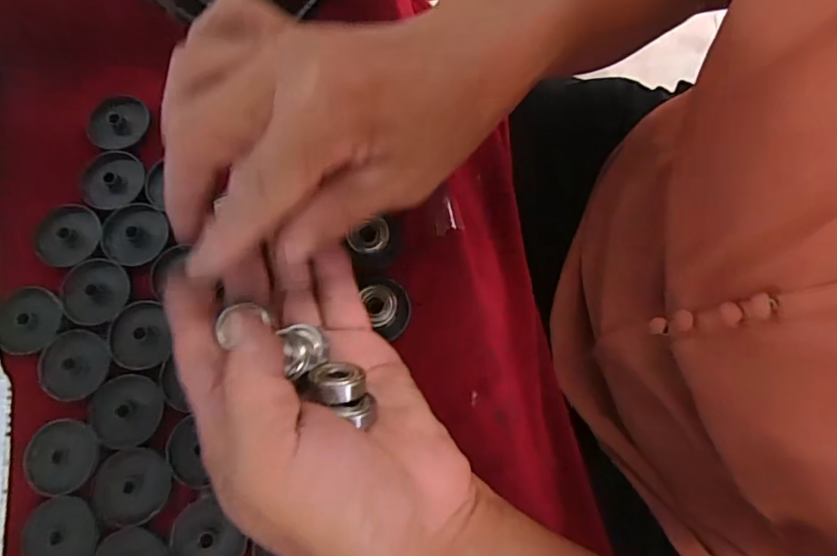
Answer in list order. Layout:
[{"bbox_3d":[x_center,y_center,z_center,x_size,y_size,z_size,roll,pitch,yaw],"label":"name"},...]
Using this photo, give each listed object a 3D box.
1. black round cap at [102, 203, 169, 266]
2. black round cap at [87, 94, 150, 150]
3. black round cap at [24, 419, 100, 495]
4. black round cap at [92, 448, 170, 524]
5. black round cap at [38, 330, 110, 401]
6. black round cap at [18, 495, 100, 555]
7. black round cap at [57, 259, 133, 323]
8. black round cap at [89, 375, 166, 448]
[{"bbox_3d":[-0.146,-0.023,0.260,0.030,0.008,0.033,0,75,-1],"label":"black round cap"},{"bbox_3d":[-0.162,-0.084,0.275,0.028,0.004,0.033,43,79,10],"label":"black round cap"},{"bbox_3d":[-0.164,0.081,0.232,0.031,0.004,0.031,0,75,-1],"label":"black round cap"},{"bbox_3d":[-0.129,0.093,0.228,0.034,0.004,0.031,0,75,-1],"label":"black round cap"},{"bbox_3d":[-0.164,0.041,0.241,0.033,0.004,0.031,0,75,-1],"label":"black round cap"},{"bbox_3d":[-0.158,0.114,0.223,0.033,0.004,0.031,0,75,-1],"label":"black round cap"},{"bbox_3d":[-0.160,0.006,0.251,0.031,0.004,0.032,-6,75,-2],"label":"black round cap"},{"bbox_3d":[-0.137,0.062,0.238,0.032,0.004,0.032,0,75,-1],"label":"black round cap"}]

